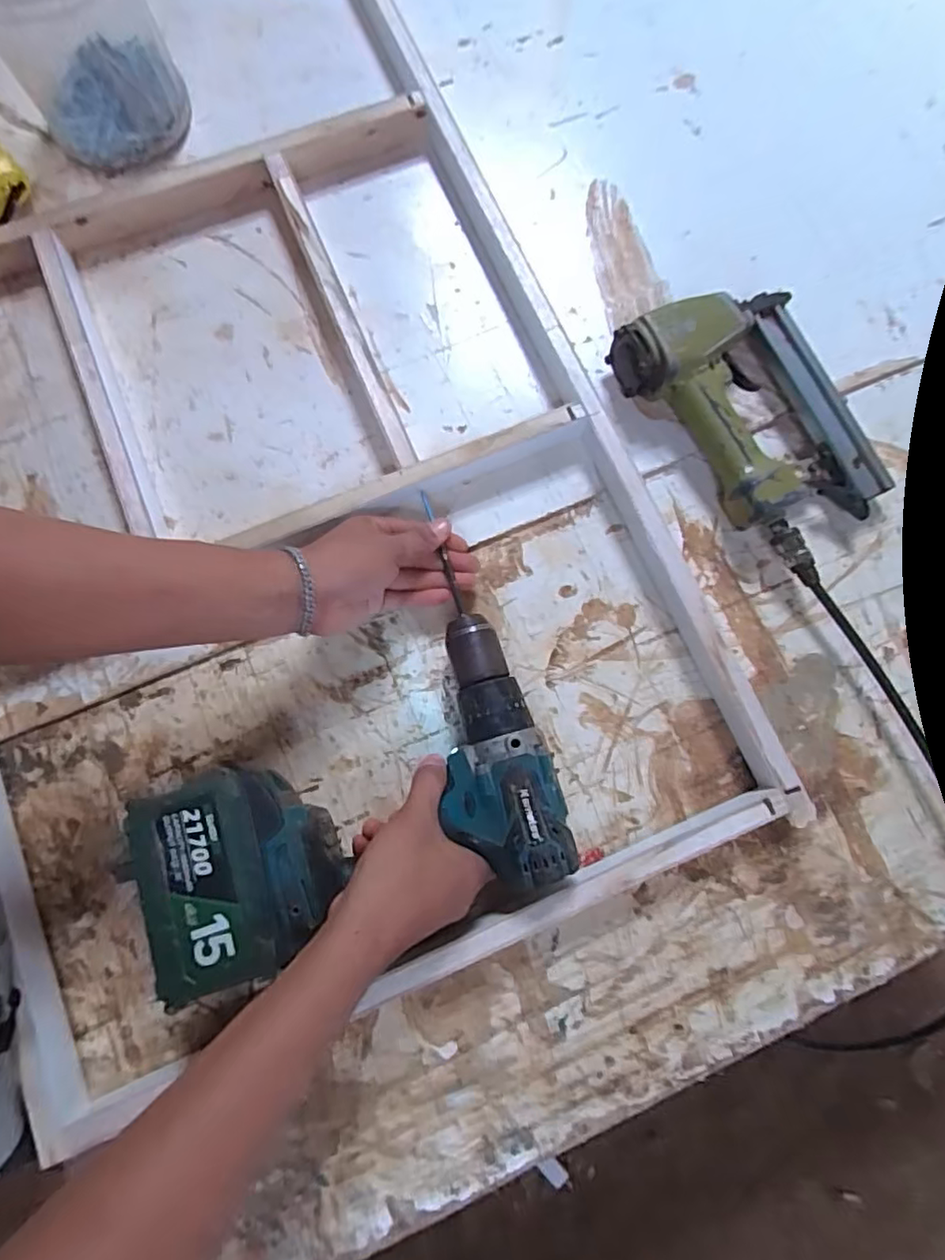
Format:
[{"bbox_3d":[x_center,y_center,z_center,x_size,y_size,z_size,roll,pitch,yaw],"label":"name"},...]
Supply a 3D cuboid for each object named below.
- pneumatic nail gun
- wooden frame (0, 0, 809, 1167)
[{"bbox_3d":[0.247,-0.177,0.497,0.163,0.062,0.241,-34,81,-7],"label":"pneumatic nail gun"},{"bbox_3d":[-0.234,-0.243,0.533,0.586,0.043,1.109,-23,79,-5],"label":"wooden frame"}]

